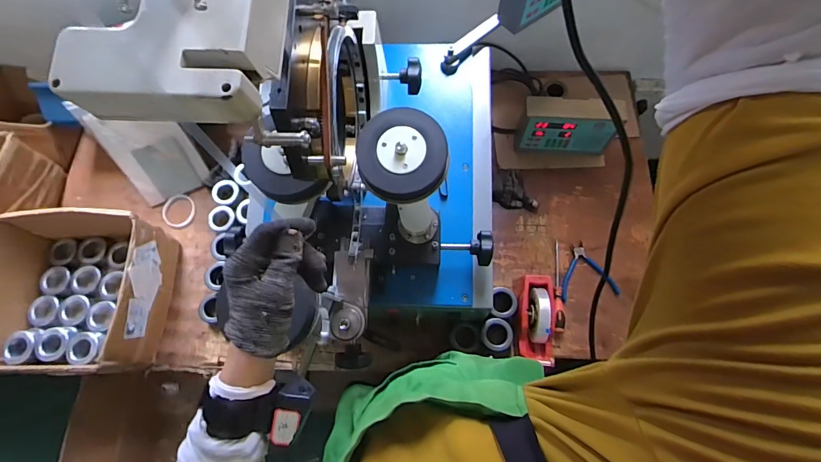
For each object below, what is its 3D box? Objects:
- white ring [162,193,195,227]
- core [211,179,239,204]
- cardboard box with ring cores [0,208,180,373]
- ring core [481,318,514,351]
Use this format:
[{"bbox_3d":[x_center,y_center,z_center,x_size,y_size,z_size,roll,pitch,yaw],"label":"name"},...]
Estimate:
[{"bbox_3d":[-0.608,-0.052,1.036,0.082,0.007,0.085,1,83,-7],"label":"white ring"},{"bbox_3d":[-0.485,-0.103,1.031,0.075,0.020,0.066,25,75,10],"label":"core"},{"bbox_3d":[-0.746,0.135,0.892,0.329,0.164,0.341,0,72,2],"label":"cardboard box with ring cores"},{"bbox_3d":[0.189,0.226,0.862,0.065,0.020,0.069,-1,72,2],"label":"ring core"}]

